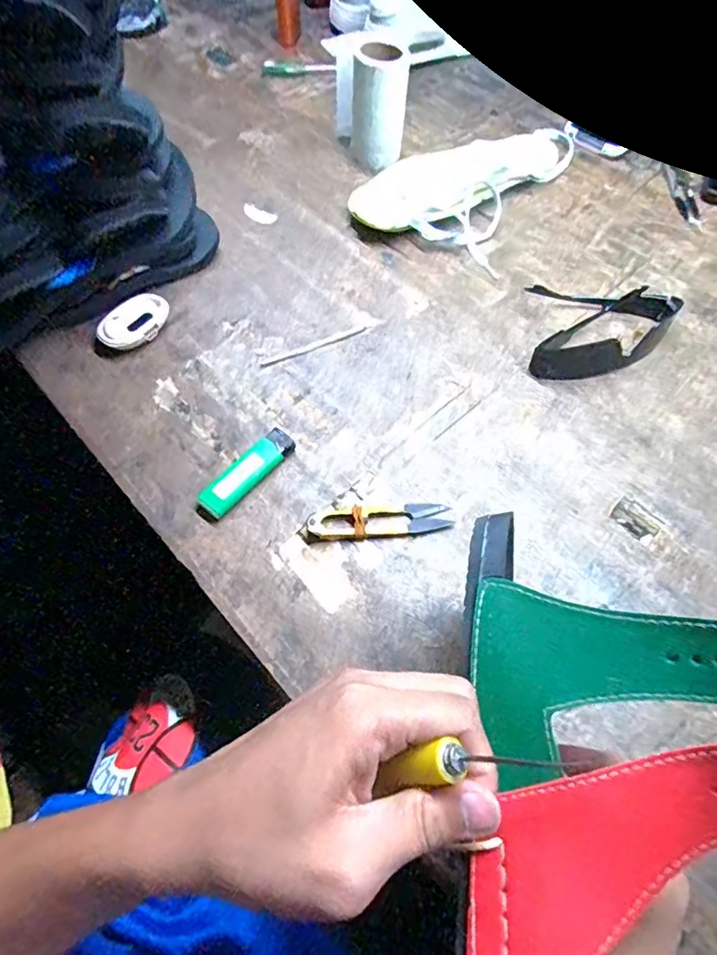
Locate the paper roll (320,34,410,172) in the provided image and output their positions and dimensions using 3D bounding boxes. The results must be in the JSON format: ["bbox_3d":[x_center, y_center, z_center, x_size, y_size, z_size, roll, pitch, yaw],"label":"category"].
[{"bbox_3d":[0.008,-0.400,0.565,0.051,0.103,0.084,-35,68,-18],"label":"paper roll"}]

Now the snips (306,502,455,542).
[{"bbox_3d":[0.015,0.030,0.374,0.100,0.012,0.024,-4,62,-4],"label":"snips"}]

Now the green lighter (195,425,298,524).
[{"bbox_3d":[-0.083,-0.003,0.390,0.024,0.011,0.084,36,67,17],"label":"green lighter"}]

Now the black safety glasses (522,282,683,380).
[{"bbox_3d":[0.211,-0.129,0.459,0.125,0.029,0.099,4,62,1],"label":"black safety glasses"}]

